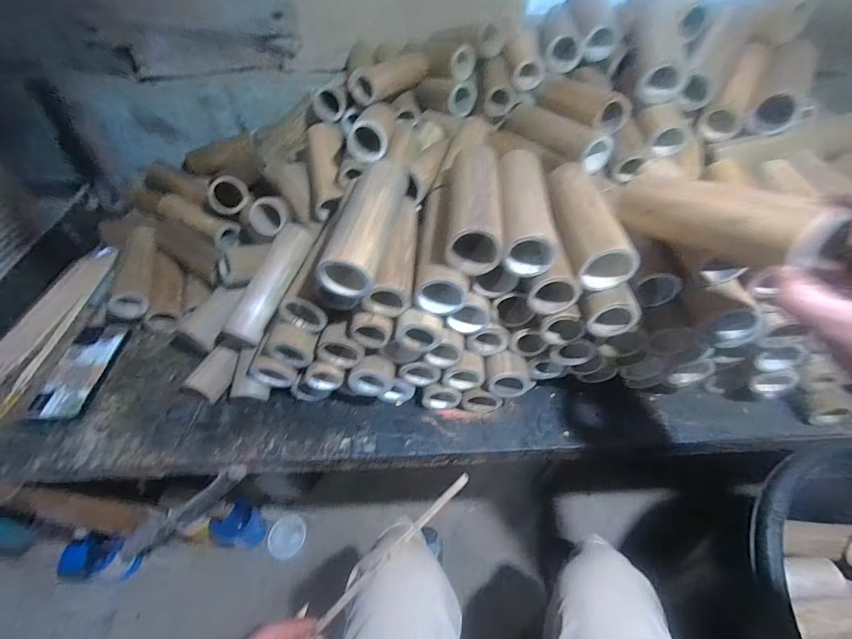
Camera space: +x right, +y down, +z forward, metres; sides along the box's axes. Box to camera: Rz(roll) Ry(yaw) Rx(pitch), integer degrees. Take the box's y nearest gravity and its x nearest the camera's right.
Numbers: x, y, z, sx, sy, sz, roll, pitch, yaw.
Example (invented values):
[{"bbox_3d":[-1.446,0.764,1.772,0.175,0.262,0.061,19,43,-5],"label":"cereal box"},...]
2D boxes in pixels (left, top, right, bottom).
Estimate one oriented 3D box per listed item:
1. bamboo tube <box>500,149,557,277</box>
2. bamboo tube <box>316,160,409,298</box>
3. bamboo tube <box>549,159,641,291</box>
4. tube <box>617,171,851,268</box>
[{"bbox_3d":[0.114,-0.131,0.428,0.054,0.051,0.194,4,47,4],"label":"bamboo tube"},{"bbox_3d":[-0.062,-0.109,0.409,0.057,0.058,0.188,9,60,9],"label":"bamboo tube"},{"bbox_3d":[0.176,-0.111,0.418,0.058,0.051,0.178,-1,47,0],"label":"bamboo tube"},{"bbox_3d":[0.253,-0.091,0.322,0.065,0.052,0.167,-20,35,-17],"label":"tube"}]

